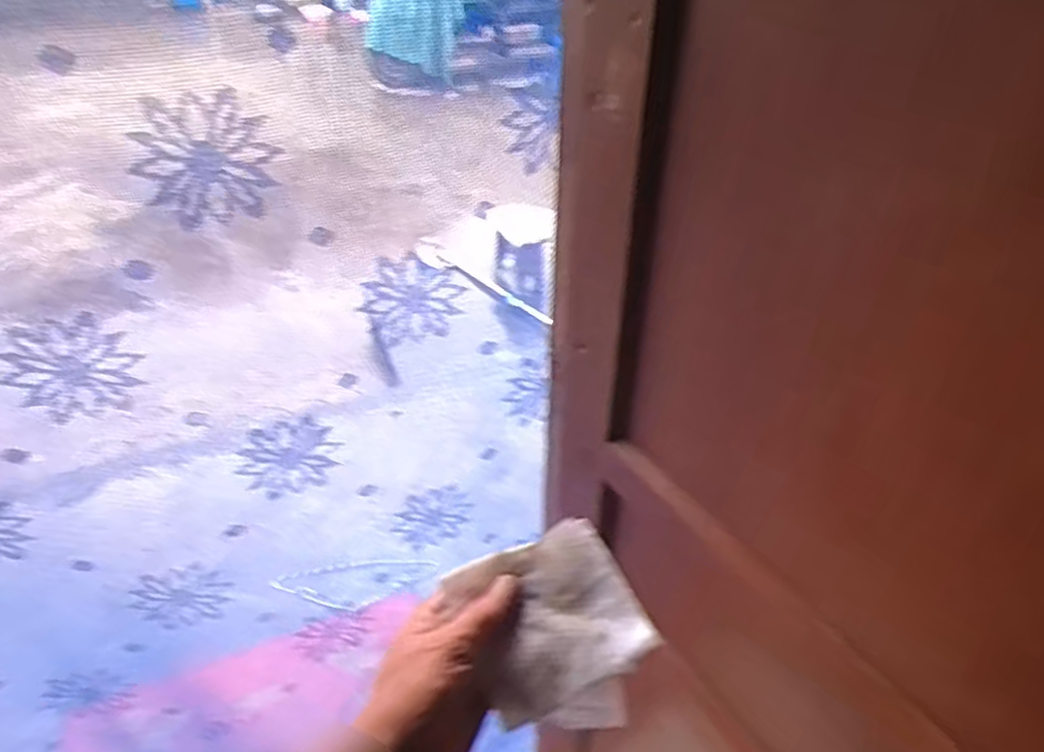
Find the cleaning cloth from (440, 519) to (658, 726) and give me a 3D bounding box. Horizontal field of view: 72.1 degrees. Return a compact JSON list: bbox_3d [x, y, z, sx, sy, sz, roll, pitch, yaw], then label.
[{"bbox_3d":[0.020,0.133,0.372,0.084,0.018,0.097,-27,71,-1],"label":"cleaning cloth"}]

